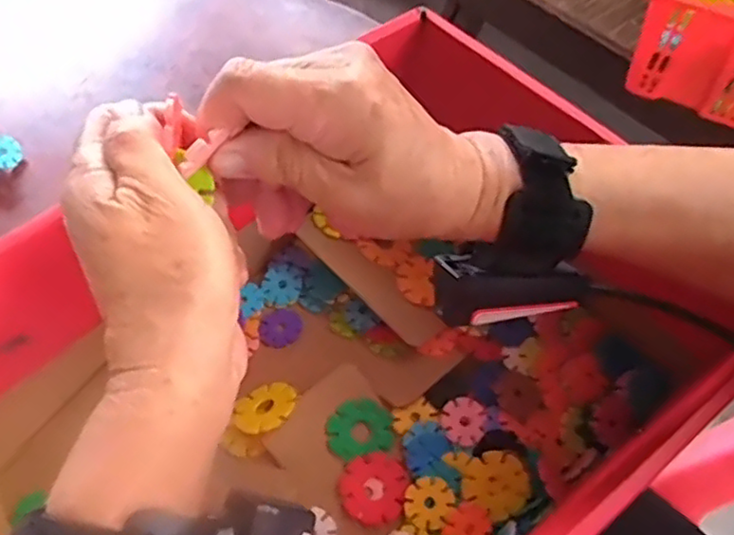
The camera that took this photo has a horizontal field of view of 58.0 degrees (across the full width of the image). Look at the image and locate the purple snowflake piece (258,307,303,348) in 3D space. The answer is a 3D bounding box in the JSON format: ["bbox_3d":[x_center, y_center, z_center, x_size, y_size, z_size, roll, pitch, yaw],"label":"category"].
[{"bbox_3d":[-0.065,0.045,0.498,0.032,0.006,0.030,-1,56,1],"label":"purple snowflake piece"}]

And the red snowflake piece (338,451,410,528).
[{"bbox_3d":[0.005,0.142,0.425,0.044,0.004,0.044,5,68,-14],"label":"red snowflake piece"}]

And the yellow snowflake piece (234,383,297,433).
[{"bbox_3d":[-0.068,0.095,0.447,0.043,0.004,0.036,-6,47,20],"label":"yellow snowflake piece"}]

